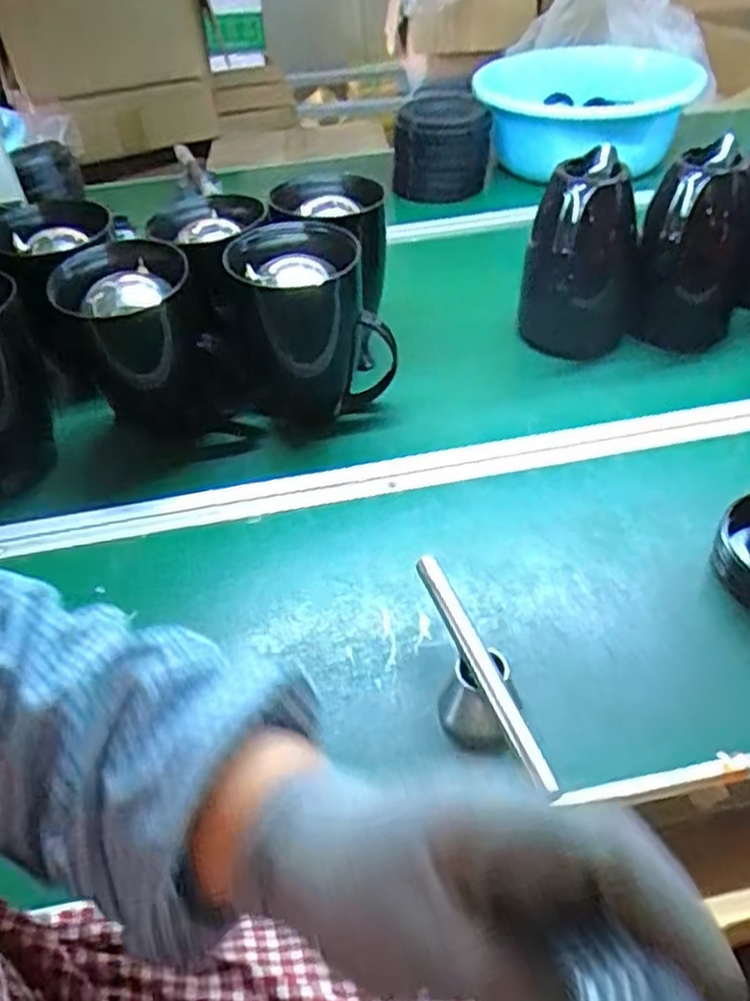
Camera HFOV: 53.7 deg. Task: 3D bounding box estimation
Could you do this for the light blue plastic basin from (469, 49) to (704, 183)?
[{"bbox_3d":[0.354,-0.717,1.325,0.366,0.137,0.357,1,43,4],"label":"light blue plastic basin"}]

